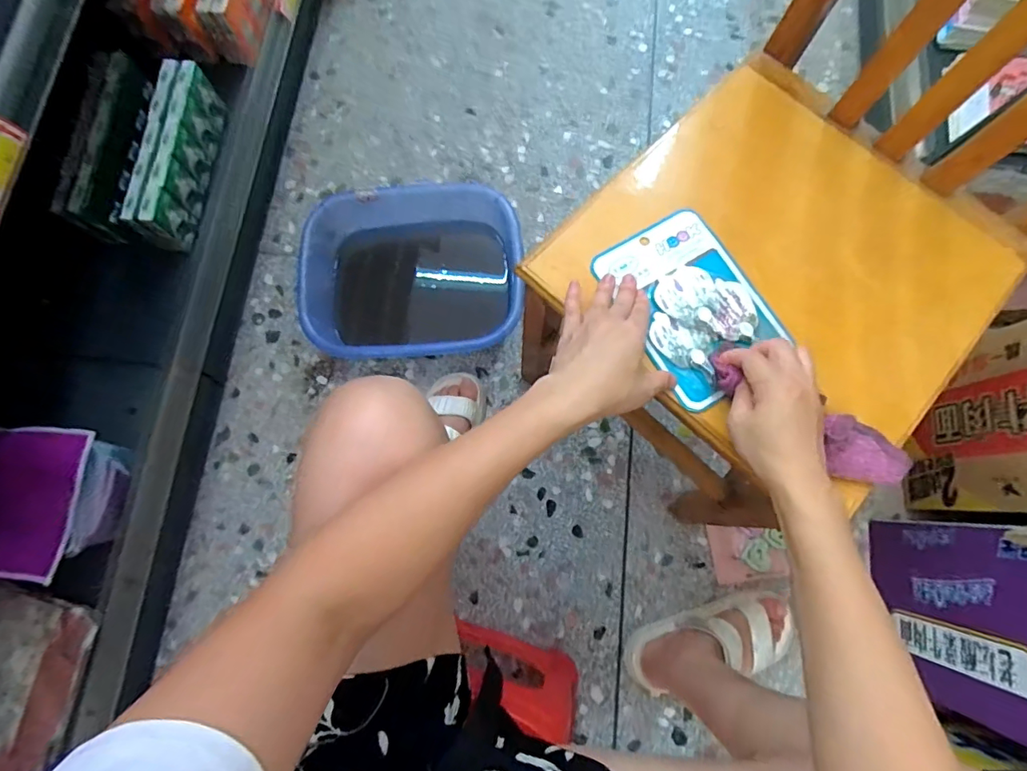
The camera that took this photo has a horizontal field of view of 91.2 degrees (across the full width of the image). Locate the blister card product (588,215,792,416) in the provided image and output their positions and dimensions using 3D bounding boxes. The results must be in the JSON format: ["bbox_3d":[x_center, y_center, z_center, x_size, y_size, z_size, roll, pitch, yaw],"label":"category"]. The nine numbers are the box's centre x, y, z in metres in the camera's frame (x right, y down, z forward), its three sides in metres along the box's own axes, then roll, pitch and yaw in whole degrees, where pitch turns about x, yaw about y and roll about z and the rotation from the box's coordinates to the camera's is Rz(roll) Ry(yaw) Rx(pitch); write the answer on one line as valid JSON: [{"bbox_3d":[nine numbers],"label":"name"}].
[{"bbox_3d":[0.168,-0.079,0.475,0.120,0.014,0.174,-29,77,-5],"label":"blister card product"}]

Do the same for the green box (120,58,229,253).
[{"bbox_3d":[-0.501,-0.338,0.749,0.060,0.081,0.273,3,78,3],"label":"green box"}]

